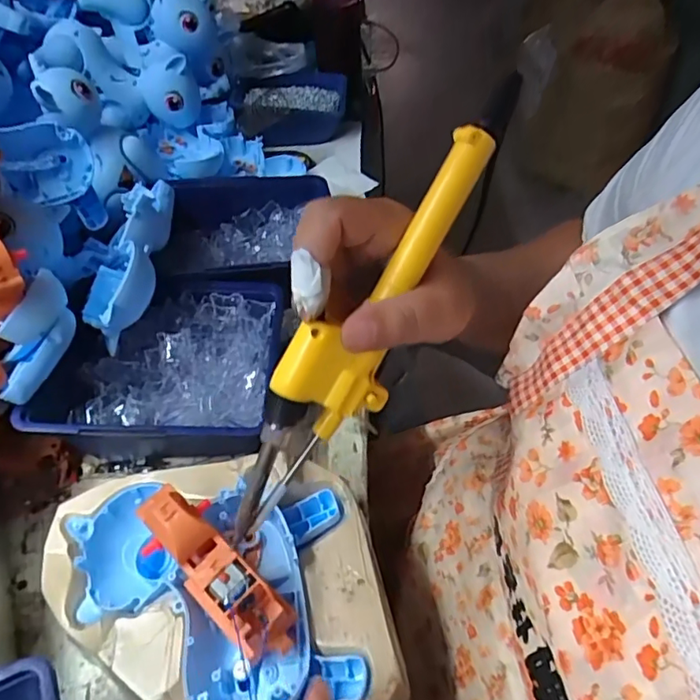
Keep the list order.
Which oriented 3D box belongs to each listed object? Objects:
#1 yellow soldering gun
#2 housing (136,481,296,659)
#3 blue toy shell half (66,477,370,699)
[{"bbox_3d":[0.011,-0.017,0.244,0.032,0.039,0.228,33,91,32],"label":"yellow soldering gun"},{"bbox_3d":[-0.066,0.111,0.272,0.100,0.025,0.030,45,55,7],"label":"housing"},{"bbox_3d":[-0.078,0.134,0.303,0.154,0.037,0.135,-7,42,-6],"label":"blue toy shell half"}]

